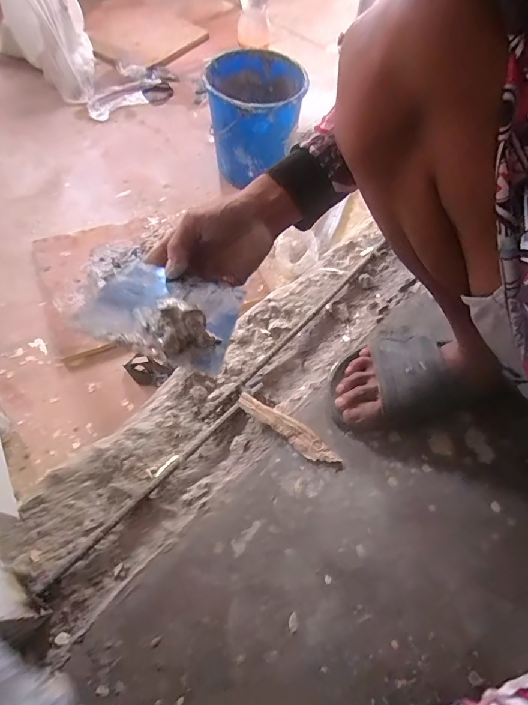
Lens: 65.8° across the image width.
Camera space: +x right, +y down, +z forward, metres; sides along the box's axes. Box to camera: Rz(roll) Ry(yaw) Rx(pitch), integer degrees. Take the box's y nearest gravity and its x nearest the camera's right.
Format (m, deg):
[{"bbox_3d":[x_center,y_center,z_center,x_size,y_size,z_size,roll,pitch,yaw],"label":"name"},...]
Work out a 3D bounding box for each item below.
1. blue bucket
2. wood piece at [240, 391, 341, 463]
[{"bbox_3d":[-0.027,-0.614,1.094,0.234,0.236,0.255,3,59,-5],"label":"blue bucket"},{"bbox_3d":[0.031,0.096,0.523,0.142,0.025,0.032,32,63,16],"label":"wood piece"}]

